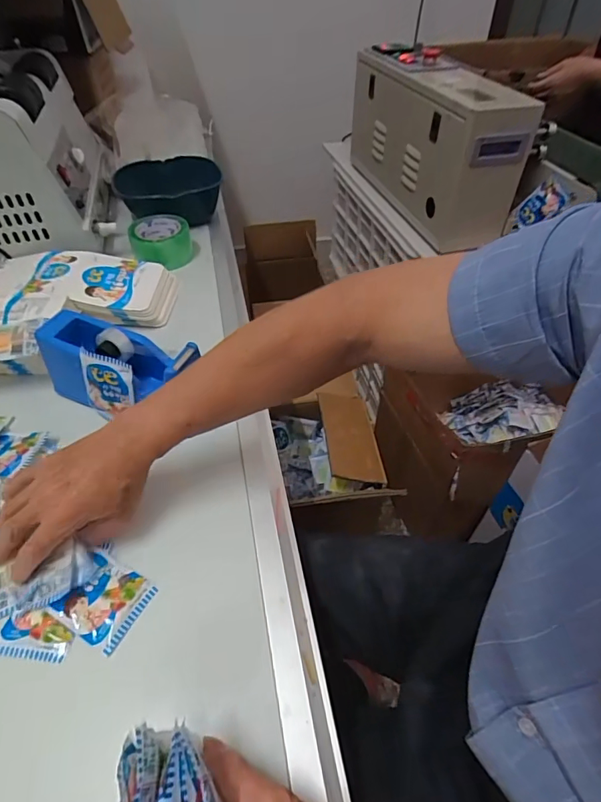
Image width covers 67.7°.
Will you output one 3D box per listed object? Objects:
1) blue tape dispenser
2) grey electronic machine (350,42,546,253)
[{"bbox_3d":[-0.212,-0.036,0.537,0.186,0.097,0.065,15,49,14],"label":"blue tape dispenser"},{"bbox_3d":[0.260,-0.602,1.002,0.163,0.240,0.611,-10,47,-9],"label":"grey electronic machine"}]

